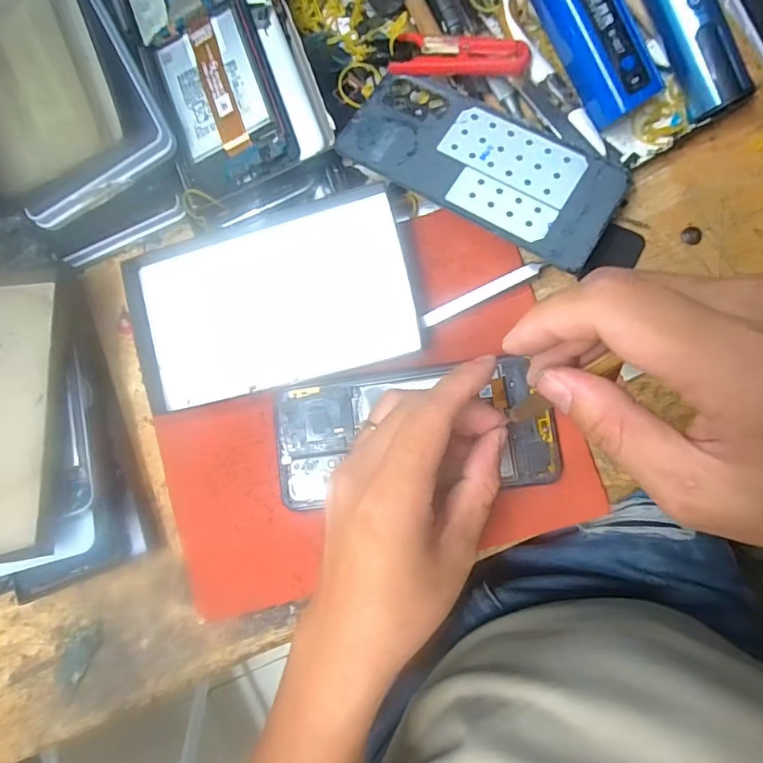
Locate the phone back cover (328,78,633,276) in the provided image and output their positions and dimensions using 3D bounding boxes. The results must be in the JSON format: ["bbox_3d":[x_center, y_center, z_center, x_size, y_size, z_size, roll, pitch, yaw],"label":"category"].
[{"bbox_3d":[0.058,-0.129,0.302,0.158,0.005,0.074,31,80,10],"label":"phone back cover"}]

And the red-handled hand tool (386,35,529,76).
[{"bbox_3d":[0.046,-0.193,0.306,0.079,0.012,0.023,8,86,9],"label":"red-handled hand tool"}]

